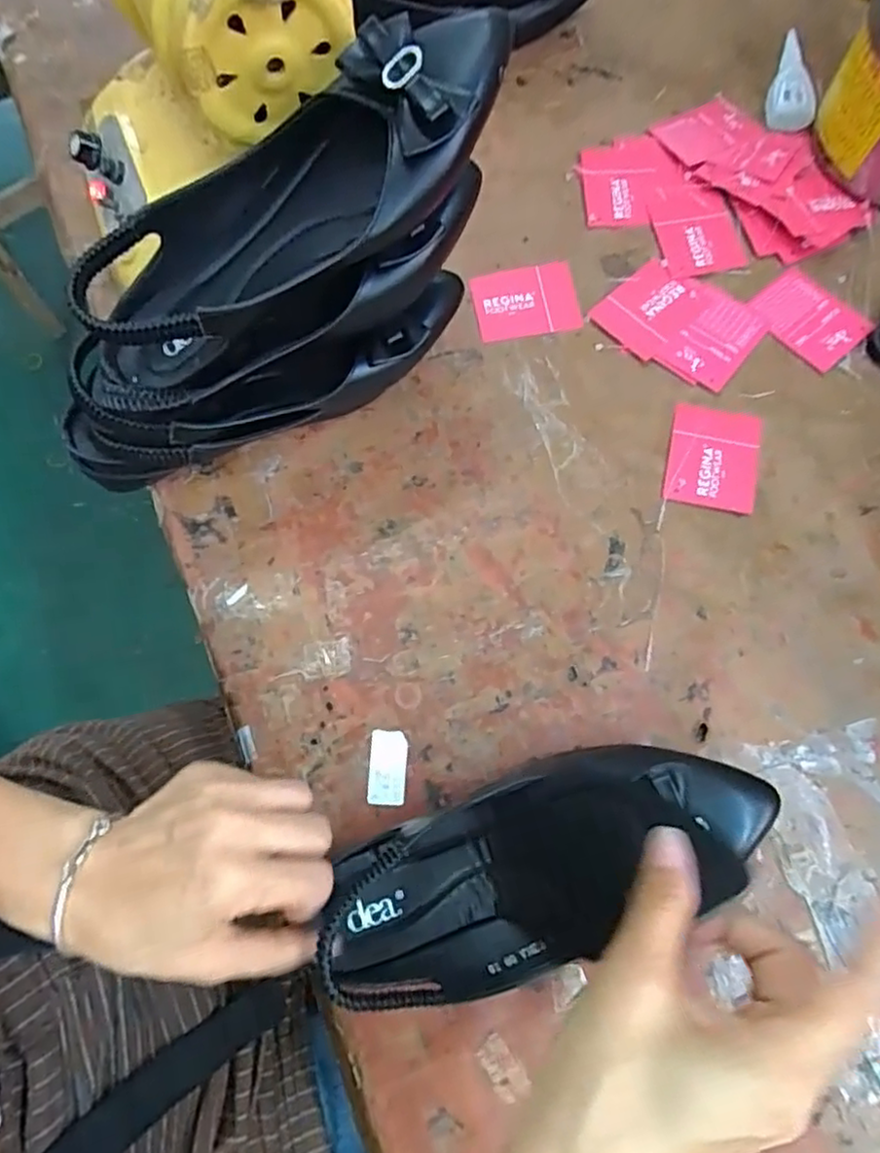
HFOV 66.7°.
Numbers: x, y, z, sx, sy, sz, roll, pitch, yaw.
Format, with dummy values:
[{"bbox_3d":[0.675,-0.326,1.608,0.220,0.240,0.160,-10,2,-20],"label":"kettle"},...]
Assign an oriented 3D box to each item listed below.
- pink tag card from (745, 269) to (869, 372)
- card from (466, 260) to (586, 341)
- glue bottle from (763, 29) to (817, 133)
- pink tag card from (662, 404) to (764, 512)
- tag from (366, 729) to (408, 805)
[{"bbox_3d":[0.254,-0.178,0.464,0.052,0.004,0.071,-41,76,-11],"label":"pink tag card"},{"bbox_3d":[0.060,-0.195,0.473,0.071,0.005,0.054,-9,73,-1],"label":"card"},{"bbox_3d":[0.268,-0.380,0.514,0.030,0.020,0.079,-1,85,1],"label":"glue bottle"},{"bbox_3d":[0.177,-0.076,0.432,0.056,0.004,0.069,13,74,5],"label":"pink tag card"},{"bbox_3d":[-0.030,0.108,0.378,0.021,0.004,0.040,3,73,2],"label":"tag"}]

